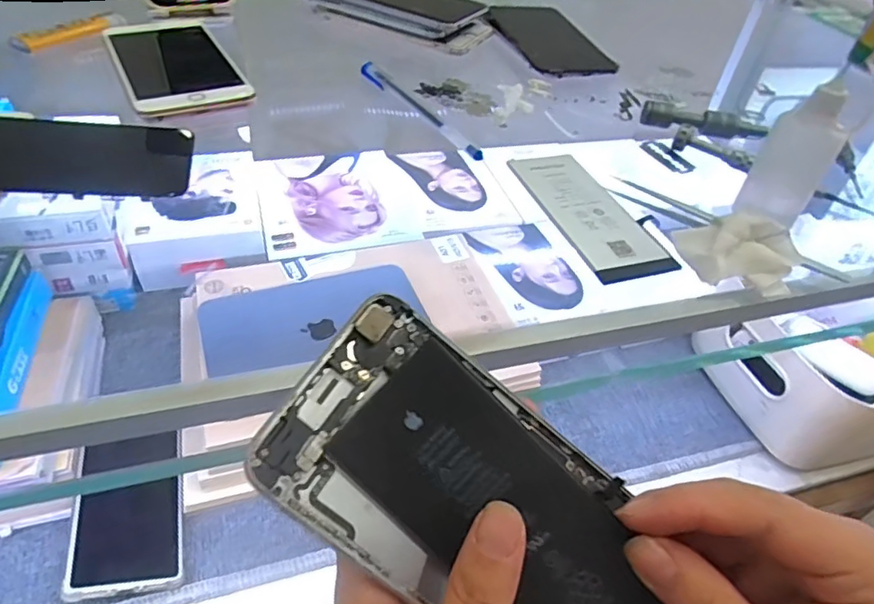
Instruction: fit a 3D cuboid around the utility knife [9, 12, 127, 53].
[{"bbox_3d":[-0.277,-0.204,0.429,0.017,0.010,0.081,28,47,20],"label":"utility knife"}]

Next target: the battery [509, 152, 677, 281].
[{"bbox_3d":[0.086,-0.055,0.327,0.048,0.004,0.115,-11,47,-18],"label":"battery"}]

